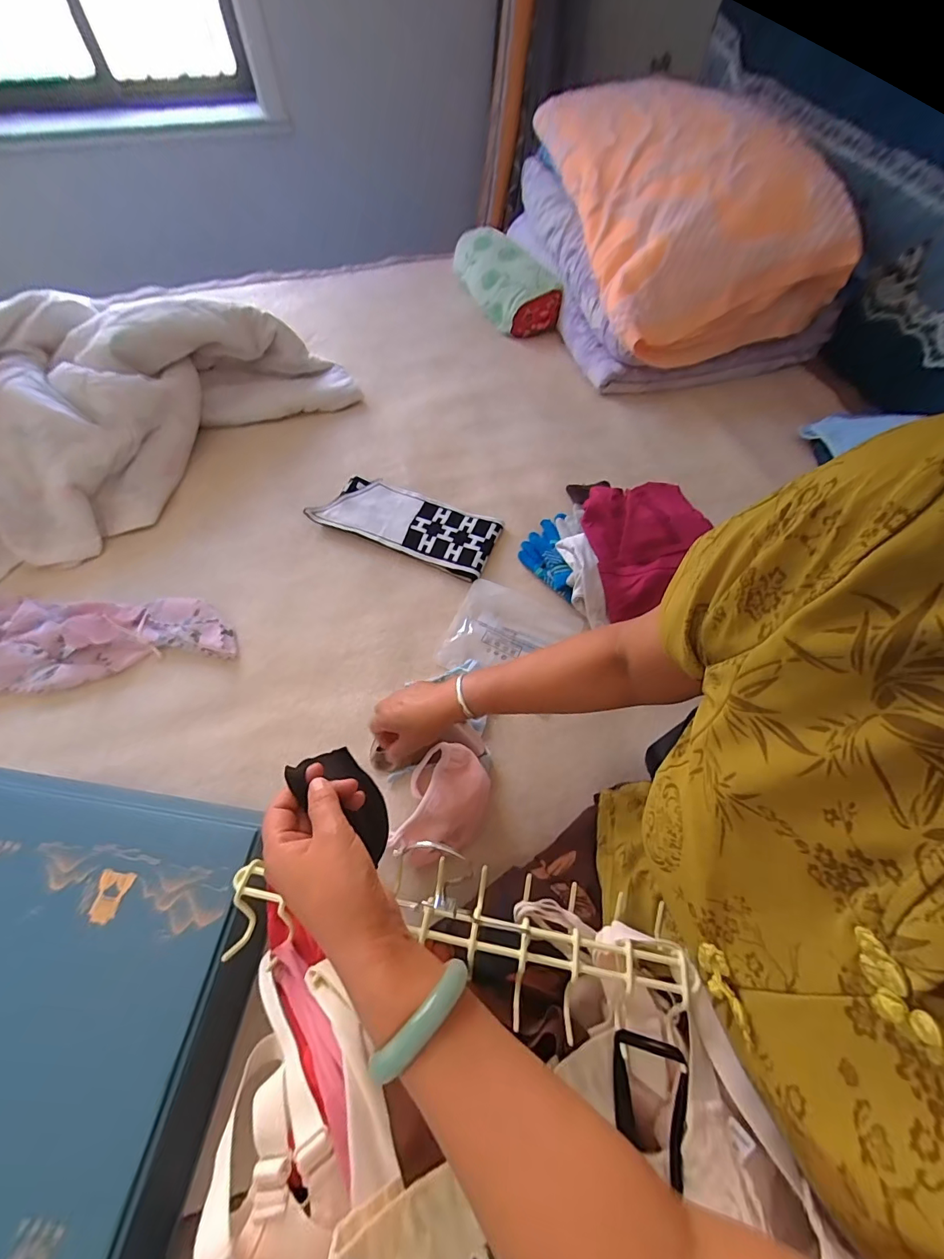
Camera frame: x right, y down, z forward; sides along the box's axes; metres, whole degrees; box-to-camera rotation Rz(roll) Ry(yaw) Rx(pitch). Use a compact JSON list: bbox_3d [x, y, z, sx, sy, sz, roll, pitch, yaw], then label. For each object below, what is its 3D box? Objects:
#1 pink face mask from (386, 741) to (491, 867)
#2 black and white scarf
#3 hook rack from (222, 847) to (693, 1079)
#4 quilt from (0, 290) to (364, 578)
[{"bbox_3d":[-0.025,0.199,0.523,0.095,0.079,0.135,17,63,7],"label":"pink face mask"},{"bbox_3d":[-0.104,-0.178,0.748,0.291,0.017,0.123,21,64,9],"label":"black and white scarf"},{"bbox_3d":[-0.015,0.239,0.358,0.350,0.055,0.094,7,62,6],"label":"hook rack"},{"bbox_3d":[-0.605,-0.345,0.722,0.288,0.184,0.804,40,68,17],"label":"quilt"}]

